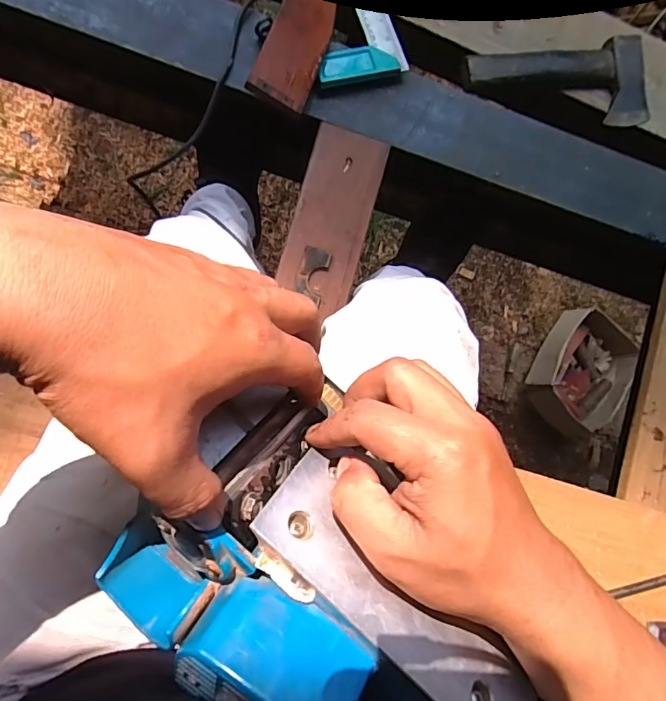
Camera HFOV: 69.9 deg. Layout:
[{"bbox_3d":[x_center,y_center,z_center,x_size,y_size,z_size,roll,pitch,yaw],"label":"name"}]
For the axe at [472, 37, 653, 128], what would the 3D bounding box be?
[{"bbox_3d":[0.313,-0.355,0.644,0.259,0.025,0.109,-12,88,-9],"label":"axe"}]

